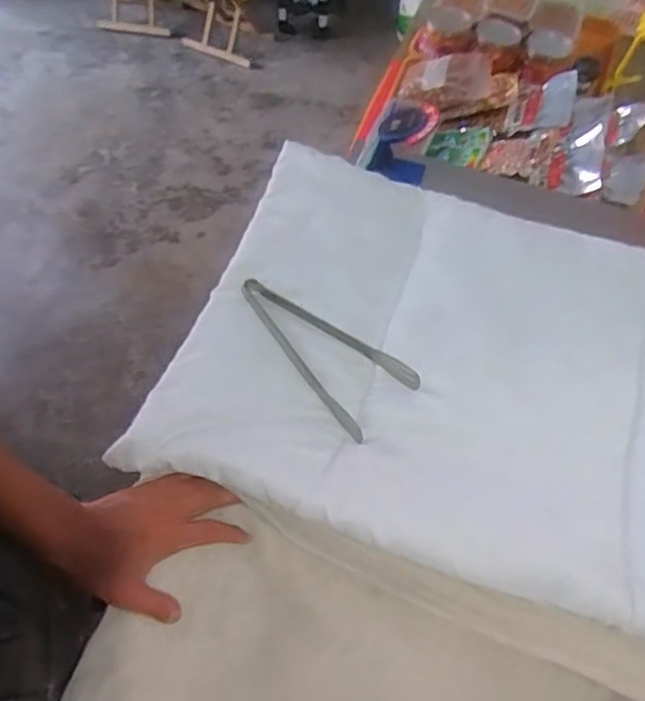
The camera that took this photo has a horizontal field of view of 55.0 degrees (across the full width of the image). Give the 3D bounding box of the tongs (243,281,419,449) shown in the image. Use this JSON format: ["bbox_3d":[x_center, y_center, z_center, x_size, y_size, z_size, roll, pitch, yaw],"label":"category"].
[{"bbox_3d":[-0.006,-0.010,0.688,0.096,0.023,0.226,-39,68,-23],"label":"tongs"}]

